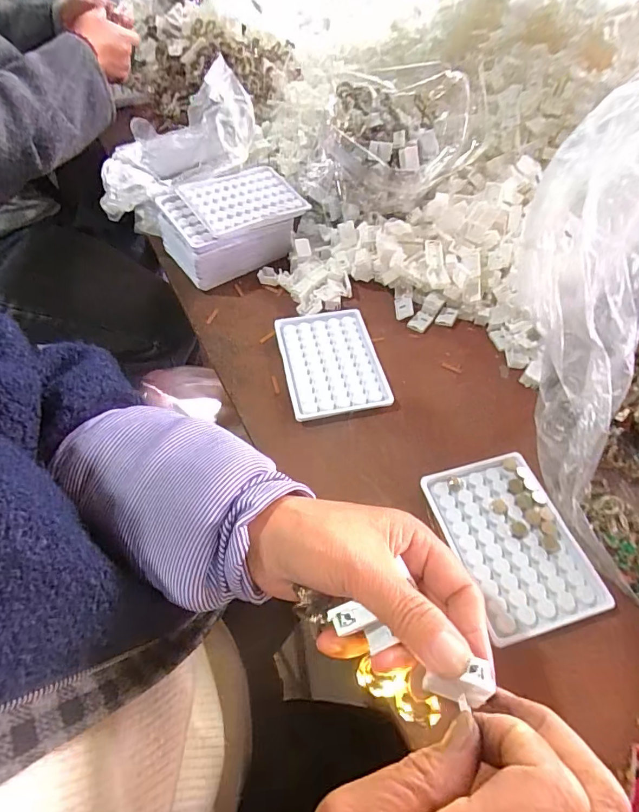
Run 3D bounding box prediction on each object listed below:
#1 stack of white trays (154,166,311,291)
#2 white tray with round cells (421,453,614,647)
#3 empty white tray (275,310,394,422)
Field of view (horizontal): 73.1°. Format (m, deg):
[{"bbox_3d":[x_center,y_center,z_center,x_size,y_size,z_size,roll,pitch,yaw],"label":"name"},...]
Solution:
[{"bbox_3d":[-0.101,-0.218,0.516,0.160,0.070,0.101,-29,60,-18],"label":"stack of white trays"},{"bbox_3d":[0.150,0.104,0.339,0.095,0.009,0.131,-14,57,-10],"label":"white tray with round cells"},{"bbox_3d":[0.012,-0.049,0.436,0.095,0.010,0.131,-10,56,-7],"label":"empty white tray"}]

